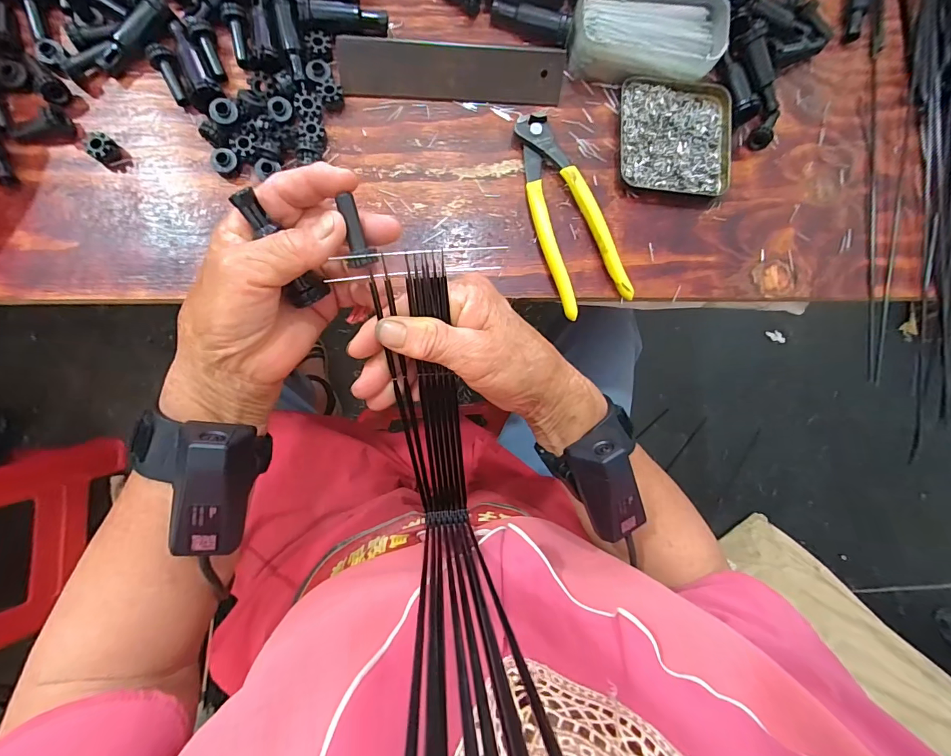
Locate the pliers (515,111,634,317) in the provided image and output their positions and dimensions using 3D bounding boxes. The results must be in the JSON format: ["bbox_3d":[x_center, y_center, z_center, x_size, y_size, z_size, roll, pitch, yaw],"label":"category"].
[{"bbox_3d":[0.070,-0.132,0.325,0.055,0.015,0.161,-22,91,-6],"label":"pliers"}]

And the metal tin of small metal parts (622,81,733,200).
[{"bbox_3d":[0.169,-0.204,0.344,0.094,0.014,0.094,0,89,-6],"label":"metal tin of small metal parts"}]

